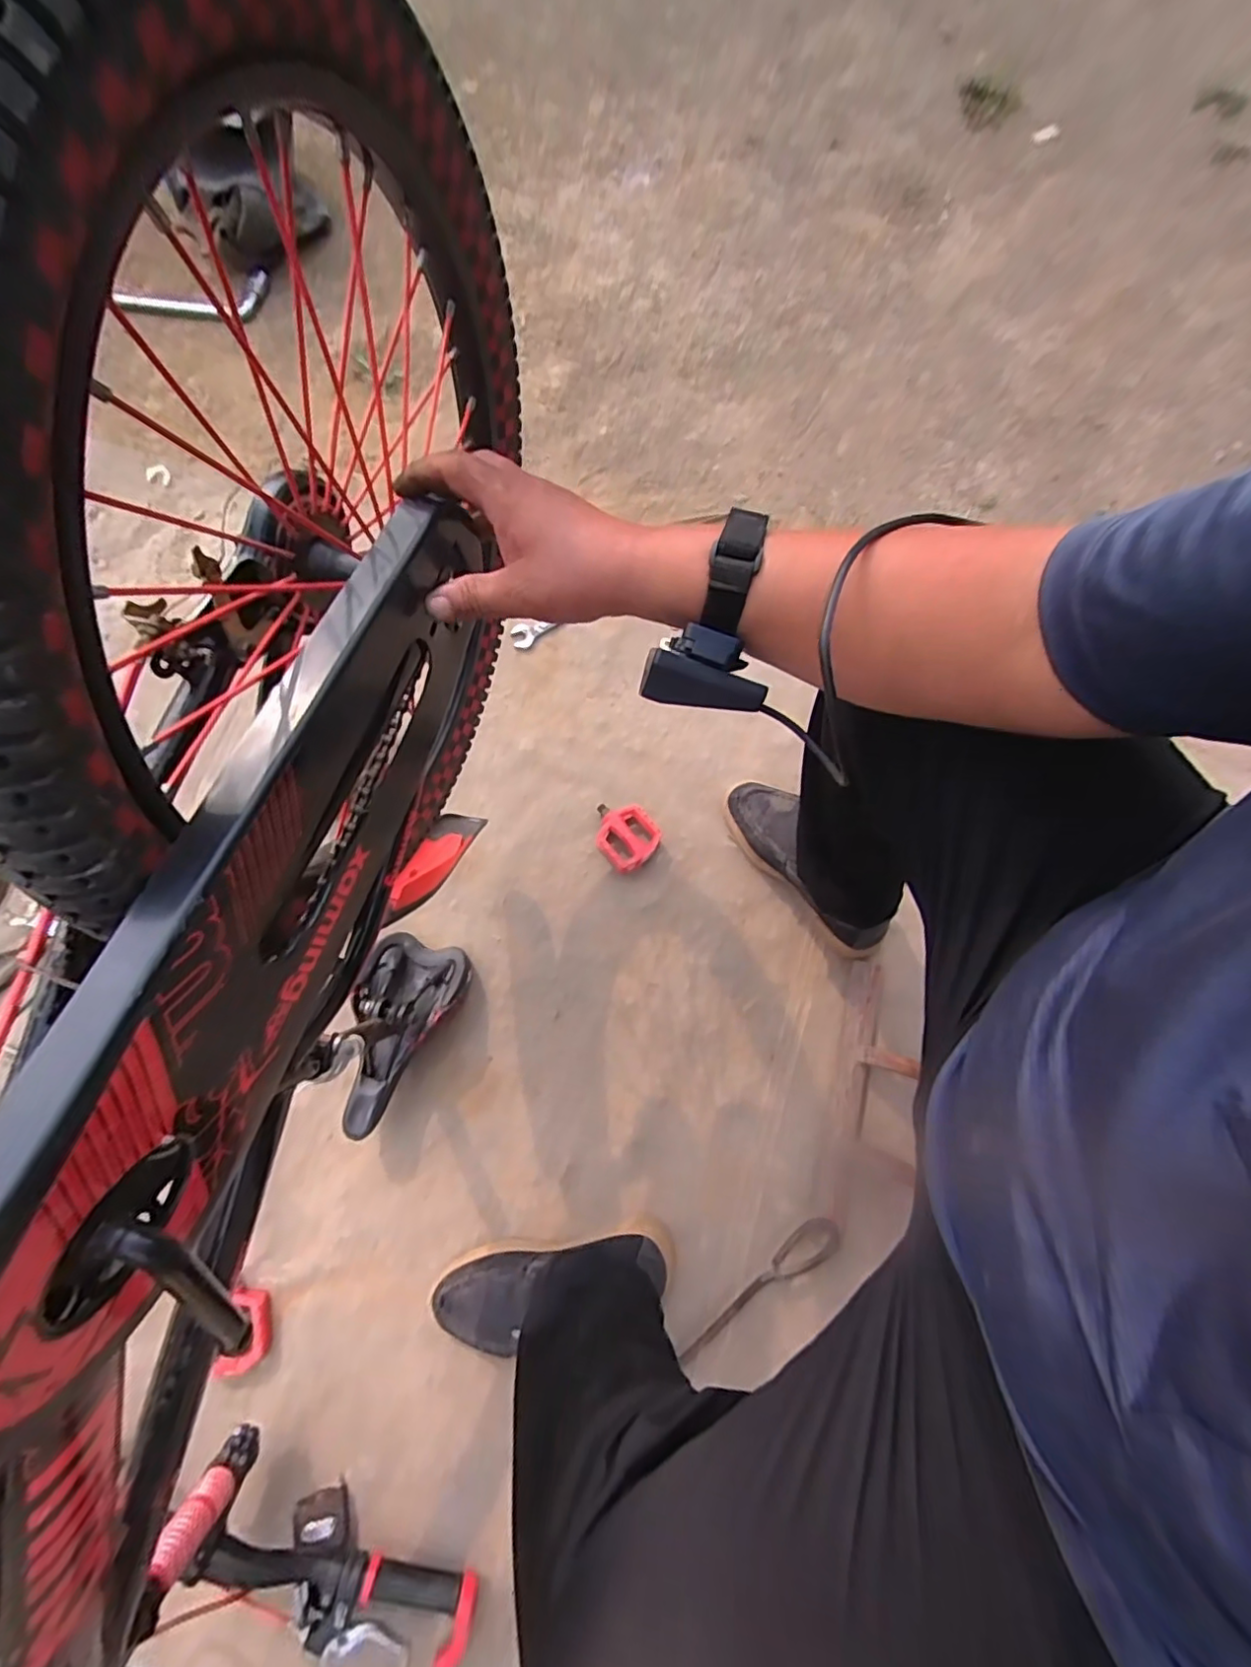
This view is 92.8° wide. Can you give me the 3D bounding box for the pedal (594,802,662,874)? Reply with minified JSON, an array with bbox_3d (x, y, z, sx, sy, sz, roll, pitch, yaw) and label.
[{"bbox_3d":[-0.003,-0.001,0.797,0.077,0.025,0.094,-41,80,-8],"label":"pedal"}]

